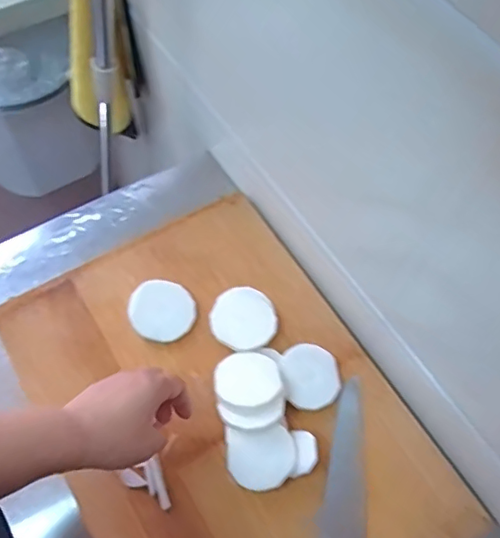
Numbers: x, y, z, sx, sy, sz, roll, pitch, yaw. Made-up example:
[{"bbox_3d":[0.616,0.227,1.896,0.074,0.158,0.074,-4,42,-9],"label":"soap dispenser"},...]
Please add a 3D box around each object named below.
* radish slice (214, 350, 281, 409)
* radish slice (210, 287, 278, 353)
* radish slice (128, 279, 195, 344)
[{"bbox_3d":[-0.002,0.107,0.554,0.061,0.005,0.064,-2,47,2],"label":"radish slice"},{"bbox_3d":[-0.006,0.054,0.600,0.070,0.013,0.069,1,62,-3],"label":"radish slice"},{"bbox_3d":[-0.093,0.044,0.599,0.068,0.006,0.064,5,71,-13],"label":"radish slice"}]

